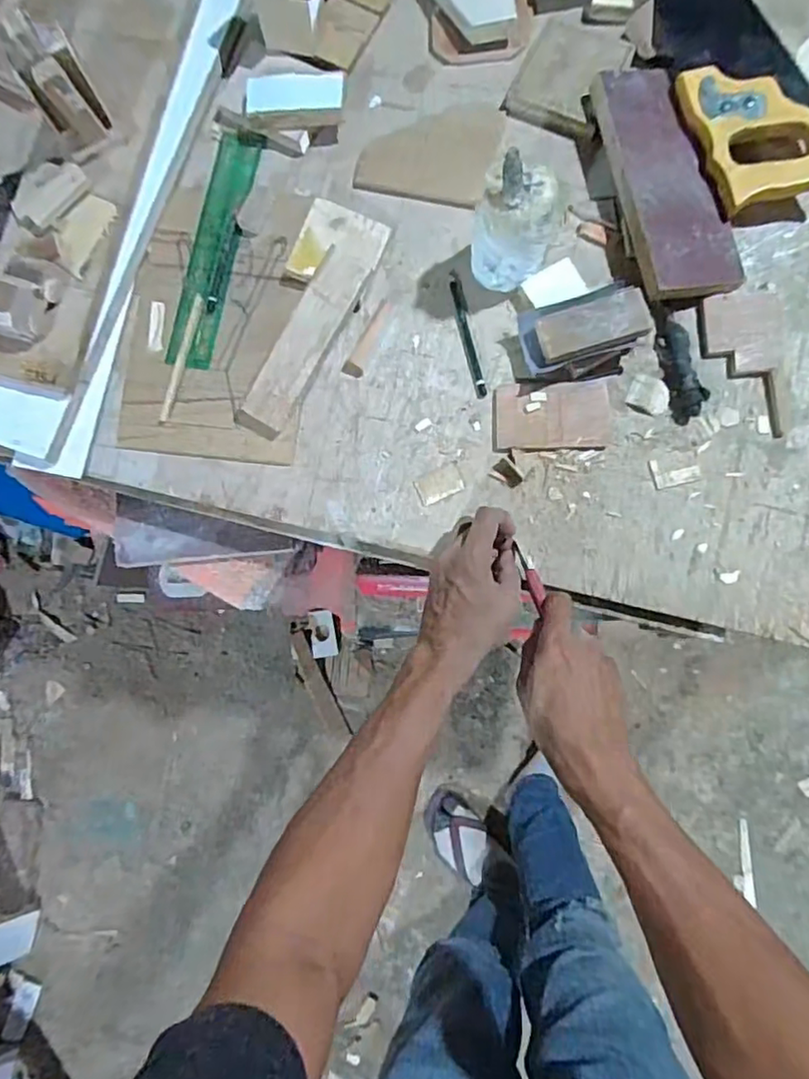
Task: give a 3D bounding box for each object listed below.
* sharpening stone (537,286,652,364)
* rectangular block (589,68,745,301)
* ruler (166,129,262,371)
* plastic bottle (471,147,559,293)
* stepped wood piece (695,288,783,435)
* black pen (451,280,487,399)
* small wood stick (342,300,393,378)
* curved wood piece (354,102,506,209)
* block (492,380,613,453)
[{"bbox_3d":[0.168,-0.189,0.526,0.098,0.011,0.042,-19,93,3],"label":"sharpening stone"},{"bbox_3d":[0.233,-0.326,0.543,0.089,0.017,0.222,-17,84,-10],"label":"rectangular block"},{"bbox_3d":[-0.193,-0.297,0.604,0.050,0.008,0.253,10,83,9],"label":"ruler"},{"bbox_3d":[0.093,-0.274,0.510,0.067,0.134,0.064,4,85,6],"label":"plastic bottle"},{"bbox_3d":[0.308,-0.163,0.542,0.073,0.012,0.130,-2,82,7],"label":"stepped wood piece"},{"bbox_3d":[0.061,-0.192,0.569,0.011,0.009,0.118,-13,81,6],"label":"black pen"},{"bbox_3d":[-0.033,-0.192,0.571,0.019,0.006,0.079,30,87,10],"label":"small wood stick"},{"bbox_3d":[0.026,-0.390,0.593,0.132,0.004,0.103,14,84,9],"label":"curved wood piece"},{"bbox_3d":[0.136,-0.114,0.552,0.106,0.009,0.063,-3,82,7],"label":"block"}]

